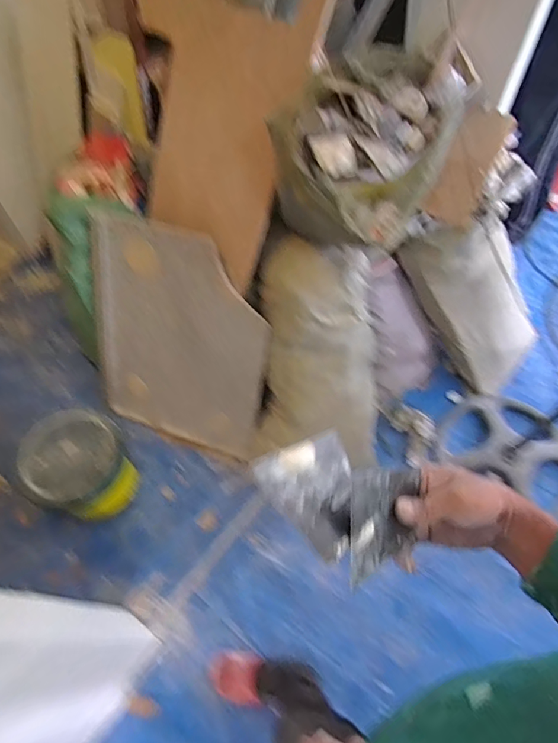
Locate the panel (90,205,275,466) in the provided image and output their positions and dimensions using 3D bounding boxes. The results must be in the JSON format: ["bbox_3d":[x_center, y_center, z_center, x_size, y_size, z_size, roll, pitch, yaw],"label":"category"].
[{"bbox_3d":[-0.338,-0.080,1.482,0.599,0.775,0.042,15,32,9],"label":"panel"}]

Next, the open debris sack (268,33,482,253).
[{"bbox_3d":[0.143,-0.454,0.896,0.355,0.288,0.285,23,62,13],"label":"open debris sack"}]

